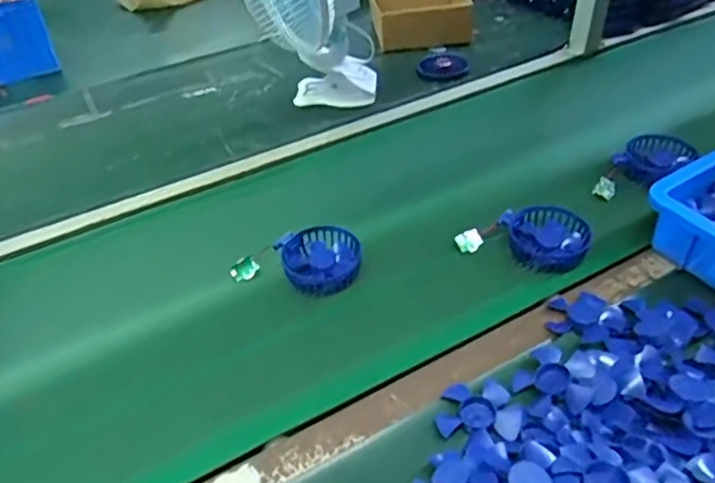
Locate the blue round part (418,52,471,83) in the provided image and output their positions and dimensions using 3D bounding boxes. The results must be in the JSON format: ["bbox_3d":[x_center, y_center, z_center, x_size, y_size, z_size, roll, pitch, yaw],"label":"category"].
[{"bbox_3d":[0.154,-0.314,1.094,0.090,0.017,0.085,-8,47,8],"label":"blue round part"}]

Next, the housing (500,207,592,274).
[{"bbox_3d":[0.217,-0.006,0.706,0.095,0.033,0.089,10,42,14],"label":"housing"}]

